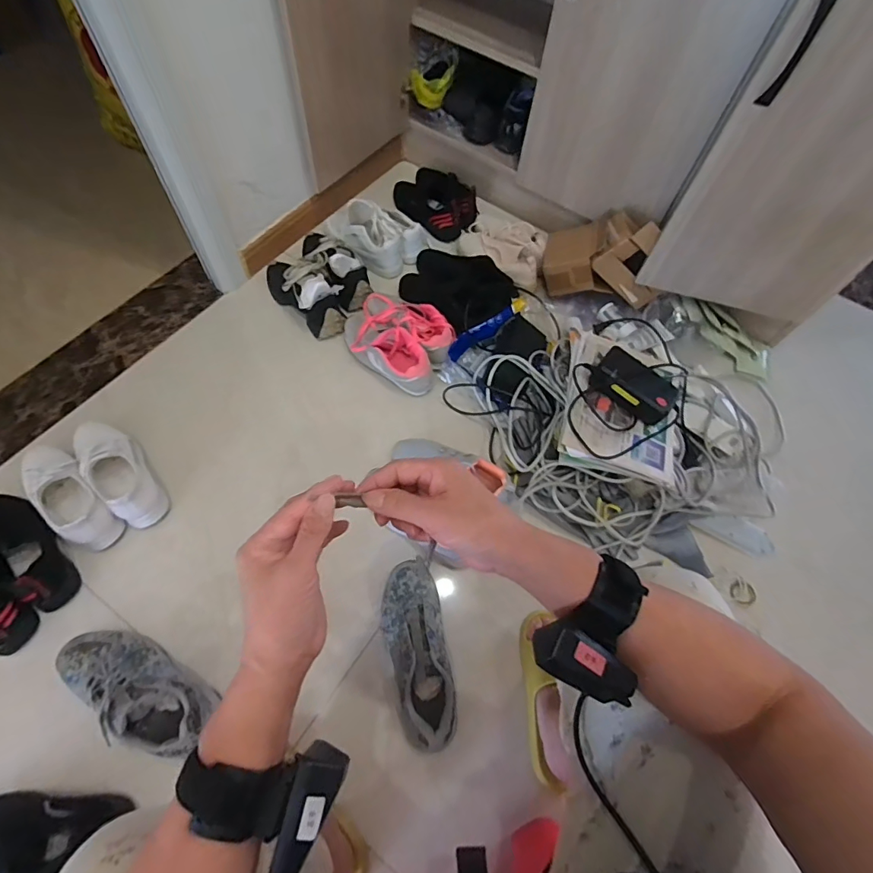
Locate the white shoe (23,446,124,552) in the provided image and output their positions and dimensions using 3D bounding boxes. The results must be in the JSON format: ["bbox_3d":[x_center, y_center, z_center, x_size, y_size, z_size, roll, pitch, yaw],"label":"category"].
[{"bbox_3d":[-0.670,0.099,0.831,0.251,0.091,0.093,37,66,14],"label":"white shoe"}]

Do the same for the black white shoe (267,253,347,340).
[{"bbox_3d":[-0.301,-0.344,1.086,0.123,0.122,0.248,-36,71,-20],"label":"black white shoe"}]

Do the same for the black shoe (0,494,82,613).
[{"bbox_3d":[-0.718,0.175,0.793,0.259,0.085,0.098,40,67,15],"label":"black shoe"}]

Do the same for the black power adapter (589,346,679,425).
[{"bbox_3d":[0.375,-0.097,0.872,0.154,0.052,0.089,40,67,15],"label":"black power adapter"}]

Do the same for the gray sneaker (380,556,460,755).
[{"bbox_3d":[-0.030,0.344,0.751,0.100,0.103,0.273,-11,64,-10],"label":"gray sneaker"}]

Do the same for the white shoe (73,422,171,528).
[{"bbox_3d":[-0.594,0.054,0.855,0.085,0.093,0.251,-37,71,-20],"label":"white shoe"}]

